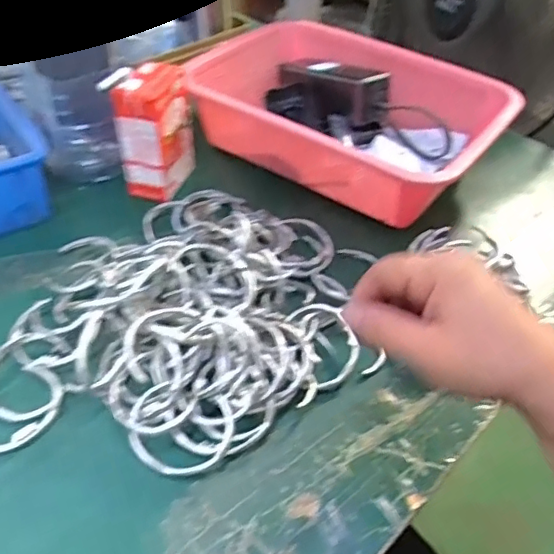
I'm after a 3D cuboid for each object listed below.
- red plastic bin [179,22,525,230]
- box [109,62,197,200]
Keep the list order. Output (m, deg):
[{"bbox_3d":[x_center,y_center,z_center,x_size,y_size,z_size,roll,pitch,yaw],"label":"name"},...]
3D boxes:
[{"bbox_3d":[0.069,-0.165,0.576,0.298,0.078,0.205,31,49,24],"label":"red plastic bin"},{"bbox_3d":[-0.112,-0.136,0.528,0.047,0.106,0.071,14,44,9],"label":"box"}]

